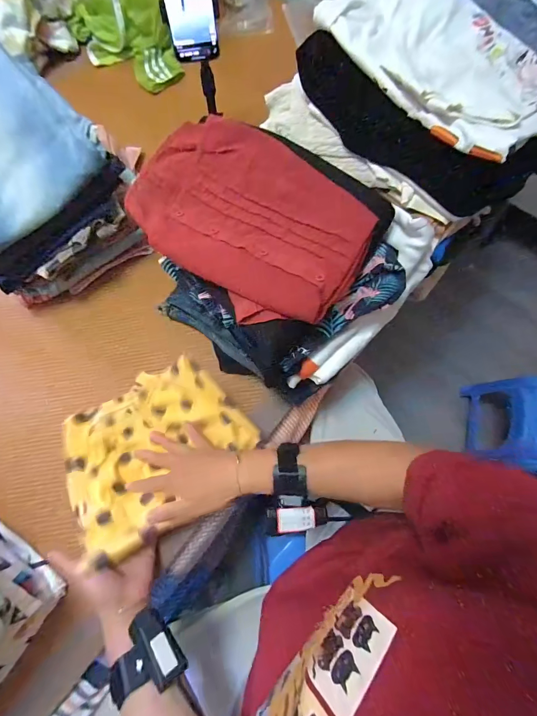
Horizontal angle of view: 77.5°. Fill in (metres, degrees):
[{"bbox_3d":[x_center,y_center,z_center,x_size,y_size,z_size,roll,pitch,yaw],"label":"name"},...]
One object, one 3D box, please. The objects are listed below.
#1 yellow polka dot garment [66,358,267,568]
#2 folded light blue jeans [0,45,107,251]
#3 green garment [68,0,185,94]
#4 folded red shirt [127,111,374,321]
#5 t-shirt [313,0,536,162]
[{"bbox_3d":[-0.181,0.123,0.488,0.270,0.075,0.207,-39,77,-11],"label":"yellow polka dot garment"},{"bbox_3d":[-0.409,-0.308,0.490,0.254,0.044,0.288,-39,77,-11],"label":"folded light blue jeans"},{"bbox_3d":[-0.318,-0.728,0.730,0.261,0.124,0.138,29,75,8],"label":"green garment"},{"bbox_3d":[-0.027,-0.177,0.425,0.301,0.047,0.195,41,77,11],"label":"folded red shirt"},{"bbox_3d":[0.221,-0.369,0.408,0.224,0.025,0.284,-40,82,-19],"label":"t-shirt"}]

